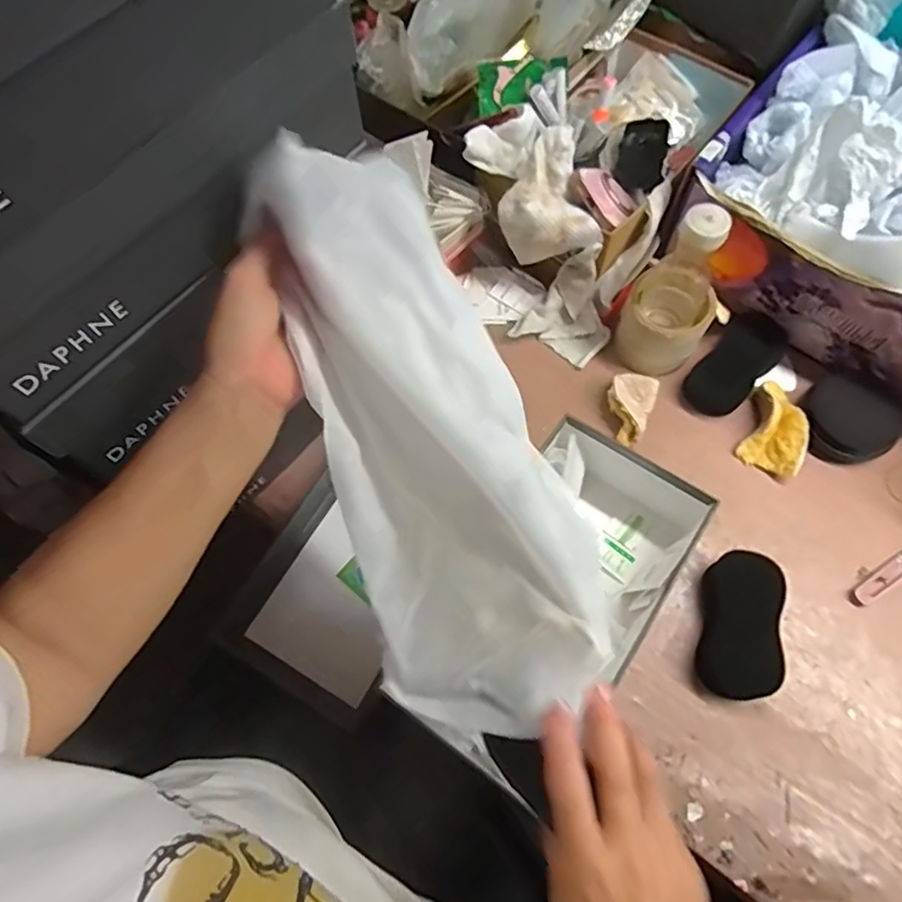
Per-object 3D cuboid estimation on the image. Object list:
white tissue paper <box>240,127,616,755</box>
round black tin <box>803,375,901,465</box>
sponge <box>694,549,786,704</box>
[{"bbox_3d":[-0.018,-0.010,0.334,0.128,0.033,0.331,-20,90,15],"label":"white tissue paper"},{"bbox_3d":[0.412,-0.026,0.599,0.092,0.031,0.085,-1,67,2],"label":"round black tin"},{"bbox_3d":[0.264,0.158,0.535,0.060,0.034,0.126,12,68,7],"label":"sponge"}]

